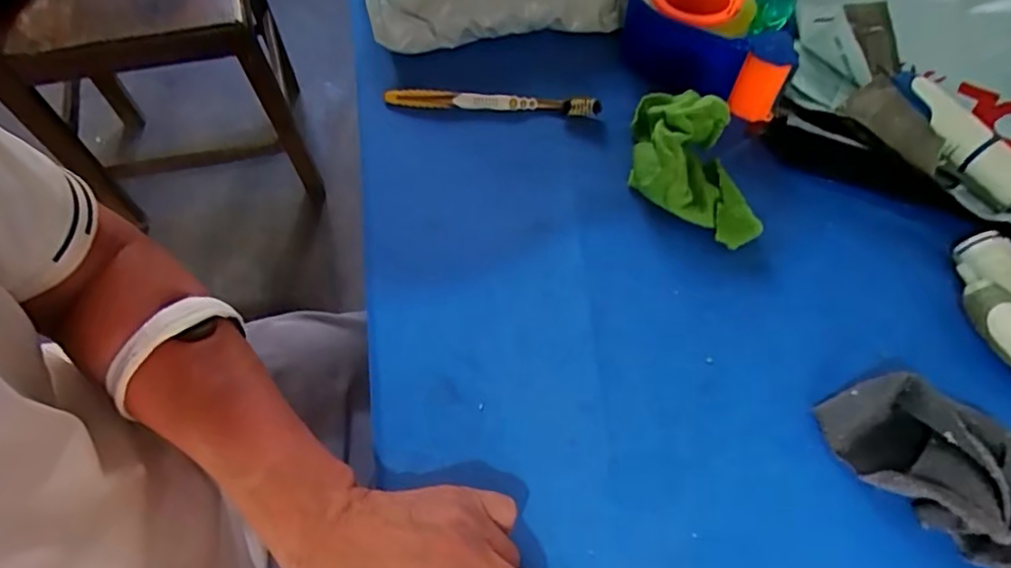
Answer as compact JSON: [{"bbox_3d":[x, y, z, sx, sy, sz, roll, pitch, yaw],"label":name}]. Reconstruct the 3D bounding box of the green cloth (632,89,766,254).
[{"bbox_3d":[0.140,-0.096,0.452,0.078,0.053,0.139,-8,61,-4],"label":"green cloth"}]

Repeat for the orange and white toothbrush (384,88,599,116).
[{"bbox_3d":[-0.013,-0.159,0.508,0.186,0.019,0.015,3,60,2],"label":"orange and white toothbrush"}]

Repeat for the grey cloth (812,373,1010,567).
[{"bbox_3d":[0.263,0.107,0.344,0.074,0.037,0.135,-38,67,-19],"label":"grey cloth"}]

